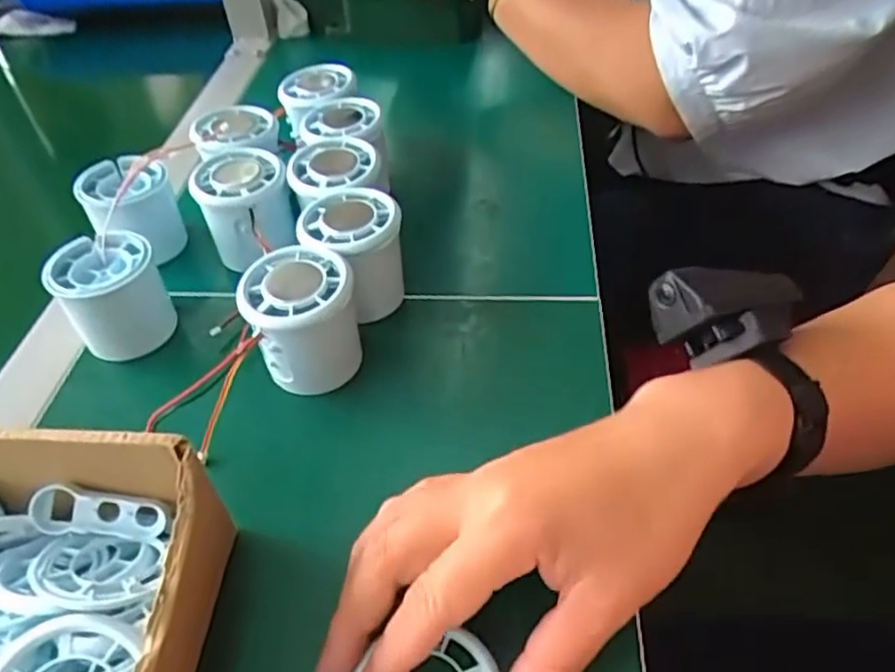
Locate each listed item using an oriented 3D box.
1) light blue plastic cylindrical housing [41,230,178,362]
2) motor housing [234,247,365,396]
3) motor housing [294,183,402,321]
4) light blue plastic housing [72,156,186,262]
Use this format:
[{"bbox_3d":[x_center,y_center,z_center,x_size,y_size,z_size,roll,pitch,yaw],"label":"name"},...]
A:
[{"bbox_3d":[-0.187,-0.021,0.386,0.052,0.059,0.052,-2,46,2],"label":"light blue plastic cylindrical housing"},{"bbox_3d":[-0.074,-0.007,0.355,0.054,0.061,0.051,-17,47,-11],"label":"motor housing"},{"bbox_3d":[-0.056,-0.046,0.393,0.054,0.063,0.054,-2,46,2],"label":"motor housing"},{"bbox_3d":[-0.205,-0.078,0.439,0.055,0.052,0.055,-2,46,2],"label":"light blue plastic housing"}]

